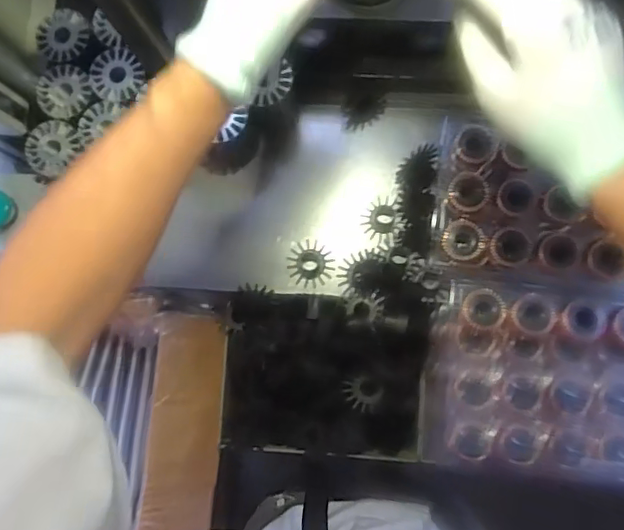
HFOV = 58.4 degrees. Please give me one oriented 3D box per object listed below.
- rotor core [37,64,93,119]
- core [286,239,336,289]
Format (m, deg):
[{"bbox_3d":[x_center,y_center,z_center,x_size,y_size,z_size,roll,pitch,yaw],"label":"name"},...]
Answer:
[{"bbox_3d":[-0.233,-0.165,0.530,0.049,0.010,0.047,0,84,3],"label":"rotor core"},{"bbox_3d":[-0.001,-0.002,0.575,0.043,0.016,0.045,-2,84,3],"label":"core"}]

